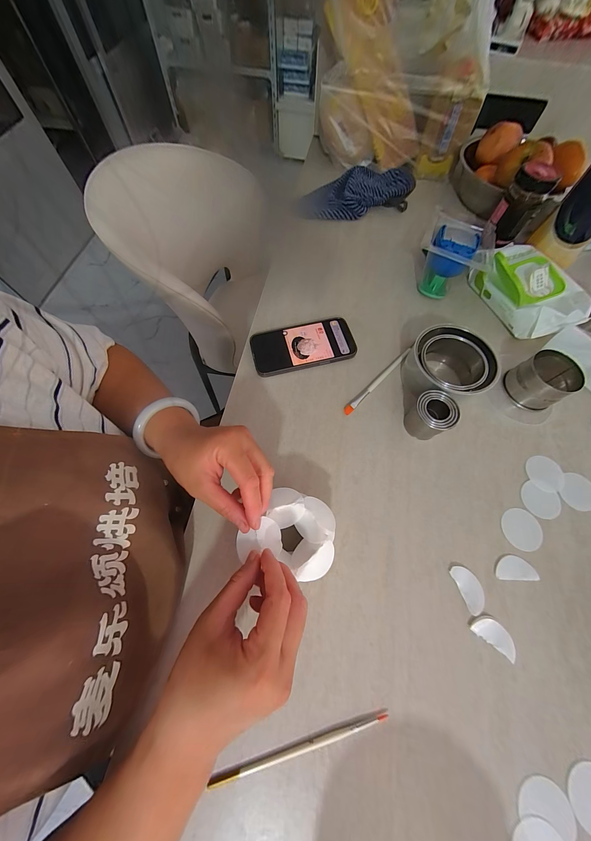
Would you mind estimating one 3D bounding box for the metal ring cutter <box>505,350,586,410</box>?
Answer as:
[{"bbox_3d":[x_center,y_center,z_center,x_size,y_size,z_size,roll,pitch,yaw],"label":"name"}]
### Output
[{"bbox_3d":[0.364,-0.060,0.390,0.067,0.053,0.070,1,67,-1],"label":"metal ring cutter"}]

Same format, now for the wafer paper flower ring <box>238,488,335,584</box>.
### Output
[{"bbox_3d":[-0.003,0.114,0.276,0.092,0.027,0.076,20,68,6],"label":"wafer paper flower ring"}]

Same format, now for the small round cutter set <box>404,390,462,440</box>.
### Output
[{"bbox_3d":[0.182,-0.005,0.360,0.052,0.054,0.046,39,71,13],"label":"small round cutter set"}]

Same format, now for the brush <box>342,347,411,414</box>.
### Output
[{"bbox_3d":[0.128,-0.062,0.407,0.156,0.006,0.011,-42,74,-17],"label":"brush"}]

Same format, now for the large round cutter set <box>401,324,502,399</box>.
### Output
[{"bbox_3d":[0.214,-0.076,0.384,0.104,0.063,0.108,1,67,-1],"label":"large round cutter set"}]

